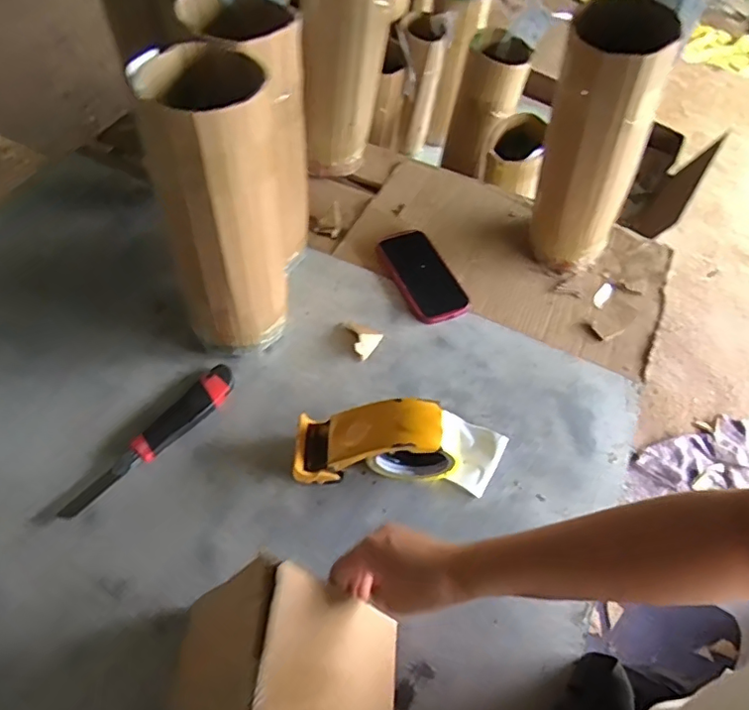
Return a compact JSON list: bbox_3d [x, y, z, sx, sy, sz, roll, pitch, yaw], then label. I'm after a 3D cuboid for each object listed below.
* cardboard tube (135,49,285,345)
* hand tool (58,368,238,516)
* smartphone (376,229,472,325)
[{"bbox_3d":[-0.153,-0.138,0.593,0.123,0.325,0.131,-2,55,-6],"label":"cardboard tube"},{"bbox_3d":[-0.242,0.093,0.610,0.040,0.018,0.223,34,60,20],"label":"hand tool"},{"bbox_3d":[0.068,-0.111,0.773,0.082,0.019,0.165,-21,59,-16],"label":"smartphone"}]

